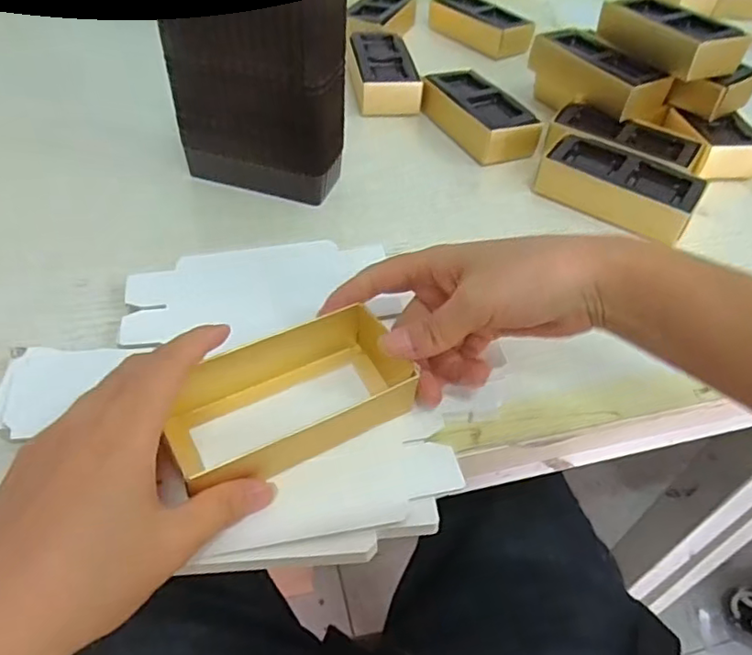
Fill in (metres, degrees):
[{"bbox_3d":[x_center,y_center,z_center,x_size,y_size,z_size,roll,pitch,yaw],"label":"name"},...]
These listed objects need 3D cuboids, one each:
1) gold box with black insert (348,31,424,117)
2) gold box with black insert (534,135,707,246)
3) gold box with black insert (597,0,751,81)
[{"bbox_3d":[0.004,-0.244,0.566,0.058,0.034,0.108,-5,48,-11],"label":"gold box with black insert"},{"bbox_3d":[0.183,-0.108,0.447,0.111,0.028,0.059,33,52,22],"label":"gold box with black insert"},{"bbox_3d":[0.250,-0.251,0.504,0.058,0.031,0.115,-19,51,-22],"label":"gold box with black insert"}]

